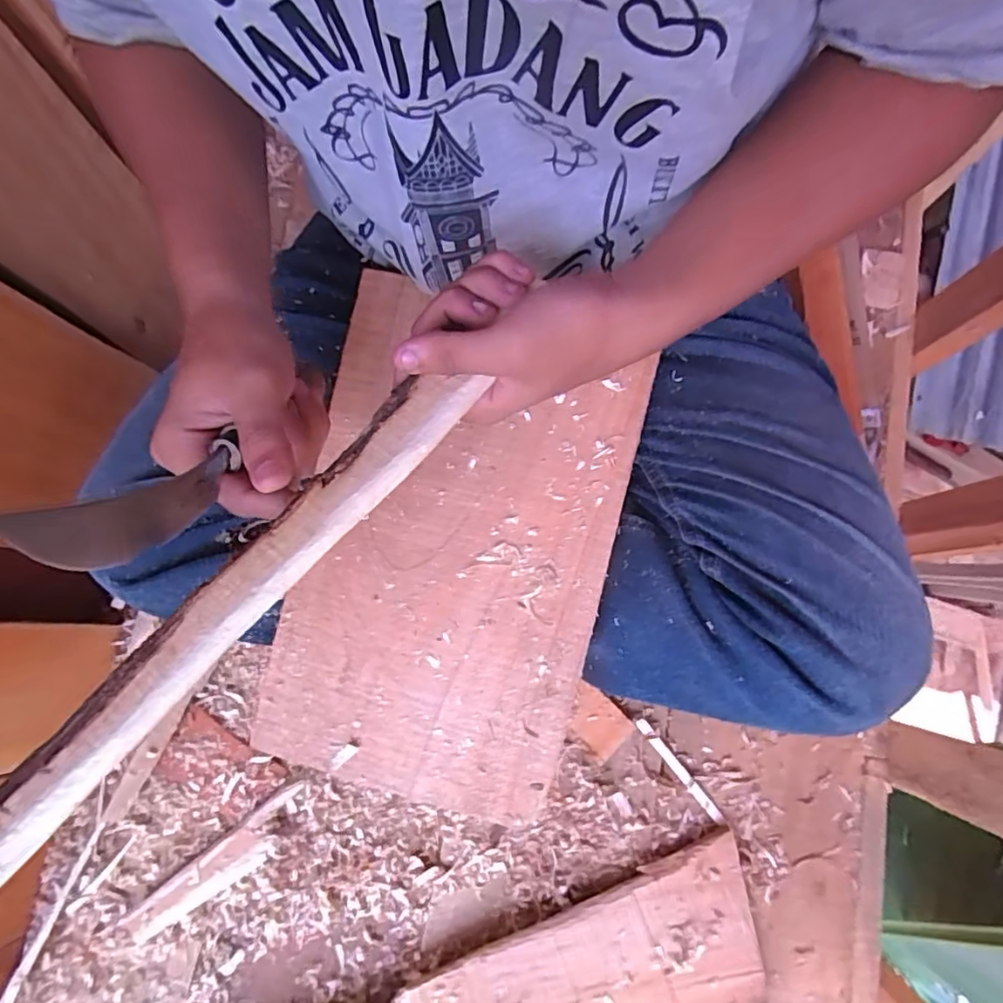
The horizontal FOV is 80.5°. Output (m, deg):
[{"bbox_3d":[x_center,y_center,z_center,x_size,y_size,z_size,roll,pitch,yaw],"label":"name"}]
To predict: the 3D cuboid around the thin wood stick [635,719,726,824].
[{"bbox_3d":[0.156,0.235,0.518,0.010,0.006,0.107,-39,81,-6],"label":"thin wood stick"}]

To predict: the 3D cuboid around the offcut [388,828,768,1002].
[{"bbox_3d":[0.000,0.415,0.460,0.441,0.028,0.116,-23,79,-3],"label":"offcut"}]

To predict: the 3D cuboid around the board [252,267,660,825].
[{"bbox_3d":[-0.035,0.031,0.382,0.198,0.007,0.309,14,90,8],"label":"board"}]

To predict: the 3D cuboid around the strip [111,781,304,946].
[{"bbox_3d":[-0.239,0.308,0.497,0.175,0.016,0.036,-38,81,-6],"label":"strip"}]

